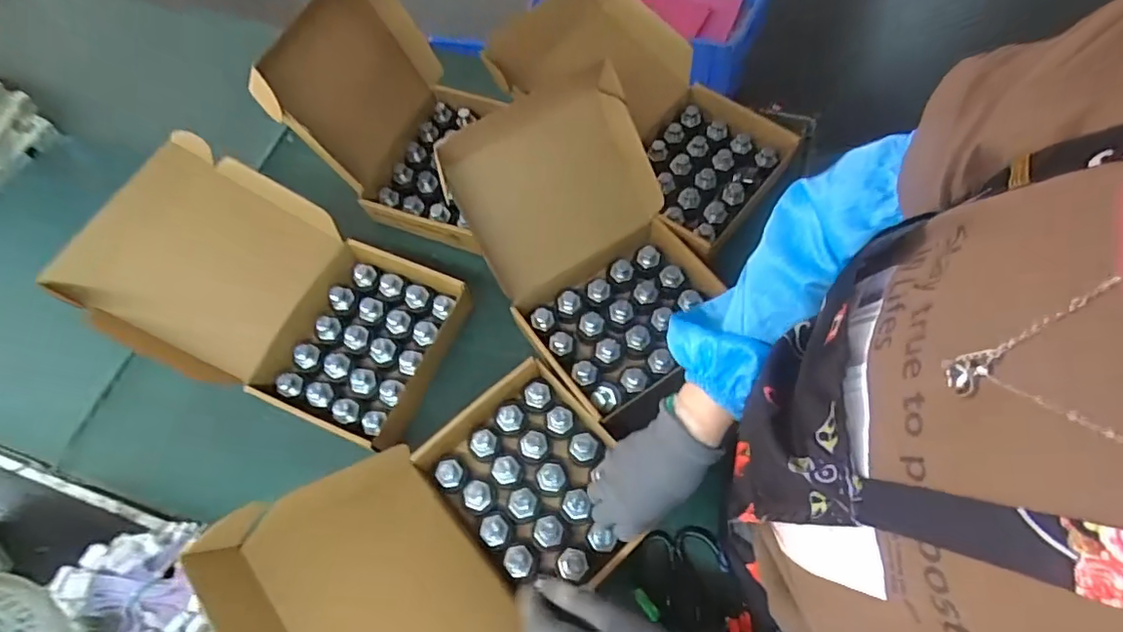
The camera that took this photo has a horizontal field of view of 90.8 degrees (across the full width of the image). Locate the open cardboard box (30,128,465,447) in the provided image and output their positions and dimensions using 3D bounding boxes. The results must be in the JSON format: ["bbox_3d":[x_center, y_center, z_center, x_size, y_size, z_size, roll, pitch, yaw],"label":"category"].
[{"bbox_3d":[-0.320,-0.018,0.626,0.365,0.156,0.230,22,67,13],"label":"open cardboard box"}]

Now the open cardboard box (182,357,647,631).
[{"bbox_3d":[-0.077,0.194,0.484,0.308,0.196,0.236,-37,68,-14],"label":"open cardboard box"}]

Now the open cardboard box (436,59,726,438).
[{"bbox_3d":[0.042,-0.074,0.604,0.209,0.185,0.270,-31,66,-12],"label":"open cardboard box"}]

